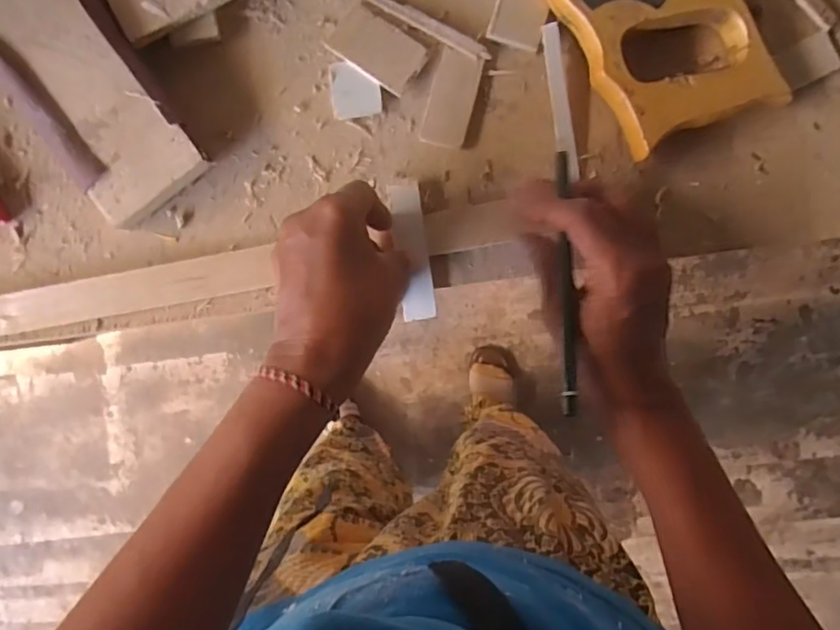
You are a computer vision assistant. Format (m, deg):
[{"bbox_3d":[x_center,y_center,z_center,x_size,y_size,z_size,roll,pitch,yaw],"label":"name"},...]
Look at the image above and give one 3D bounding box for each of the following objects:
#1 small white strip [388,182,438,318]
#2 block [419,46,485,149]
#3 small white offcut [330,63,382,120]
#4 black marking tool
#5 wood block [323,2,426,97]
[{"bbox_3d":[-0.005,-0.038,0.345,0.019,0.004,0.081,-8,93,1],"label":"small white strip"},{"bbox_3d":[0.020,-0.130,0.344,0.028,0.005,0.056,15,93,0],"label":"block"},{"bbox_3d":[-0.039,-0.137,0.346,0.029,0.005,0.033,-9,93,1],"label":"small white offcut"},{"bbox_3d":[0.078,-0.019,0.303,0.007,0.007,0.142,1,78,1],"label":"black marking tool"},{"bbox_3d":[-0.026,-0.161,0.343,0.056,0.007,0.033,35,93,-1],"label":"wood block"}]

